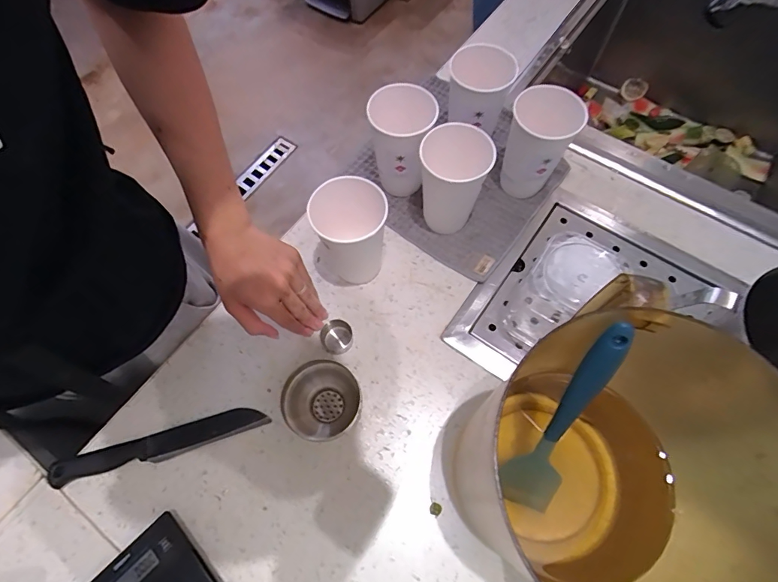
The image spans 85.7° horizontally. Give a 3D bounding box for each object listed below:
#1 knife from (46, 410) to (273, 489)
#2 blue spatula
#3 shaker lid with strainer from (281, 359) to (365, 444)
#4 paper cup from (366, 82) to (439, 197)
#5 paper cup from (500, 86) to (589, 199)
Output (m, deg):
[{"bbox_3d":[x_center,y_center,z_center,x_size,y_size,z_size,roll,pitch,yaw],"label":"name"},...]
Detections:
[{"bbox_3d":[-0.264,0.180,0.488,0.237,0.017,0.033,-16,66,-6],"label":"knife"},{"bbox_3d":[0.140,0.114,0.342,0.044,0.229,0.020,15,37,8],"label":"blue spatula"},{"bbox_3d":[-0.072,0.129,0.477,0.083,0.070,0.078,0,65,1],"label":"shaker lid with strainer"},{"bbox_3d":[0.017,-0.197,0.576,0.080,0.146,0.078,0,65,1],"label":"paper cup"},{"bbox_3d":[0.201,-0.198,0.573,0.081,0.145,0.086,0,65,1],"label":"paper cup"}]

